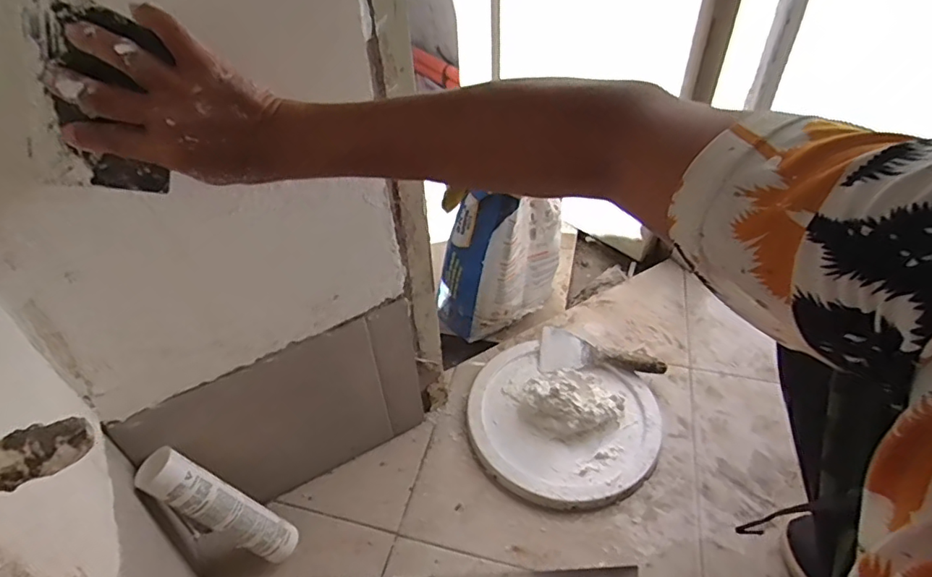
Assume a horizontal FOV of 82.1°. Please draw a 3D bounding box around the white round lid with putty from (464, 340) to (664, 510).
[{"bbox_3d":[0.156,0.212,0.875,0.311,0.070,0.290,-1,43,1],"label":"white round lid with putty"}]

